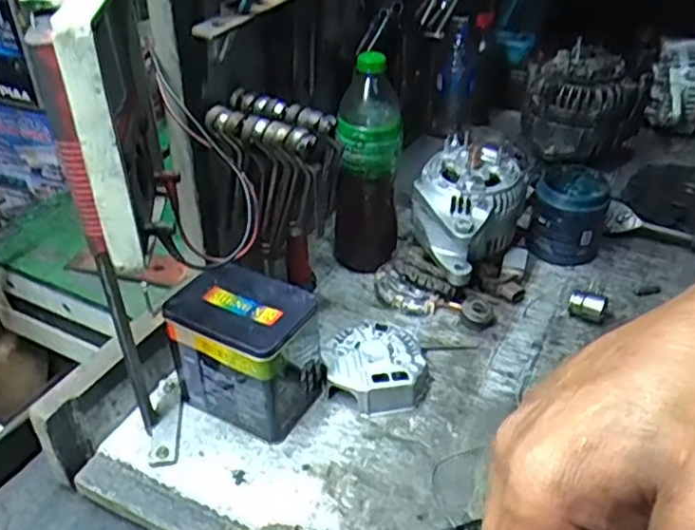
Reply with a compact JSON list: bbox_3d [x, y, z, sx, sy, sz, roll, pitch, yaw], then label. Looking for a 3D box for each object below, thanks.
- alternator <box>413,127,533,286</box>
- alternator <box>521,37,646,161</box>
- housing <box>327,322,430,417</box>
[{"bbox_3d":[0.139,-0.071,0.816,0.114,0.105,0.148,23,42,29],"label":"alternator"},{"bbox_3d":[0.355,-0.248,1.009,0.162,0.139,0.171,16,39,22],"label":"alternator"},{"bbox_3d":[0.032,0.106,0.708,0.107,0.038,0.111,2,36,4],"label":"housing"}]

